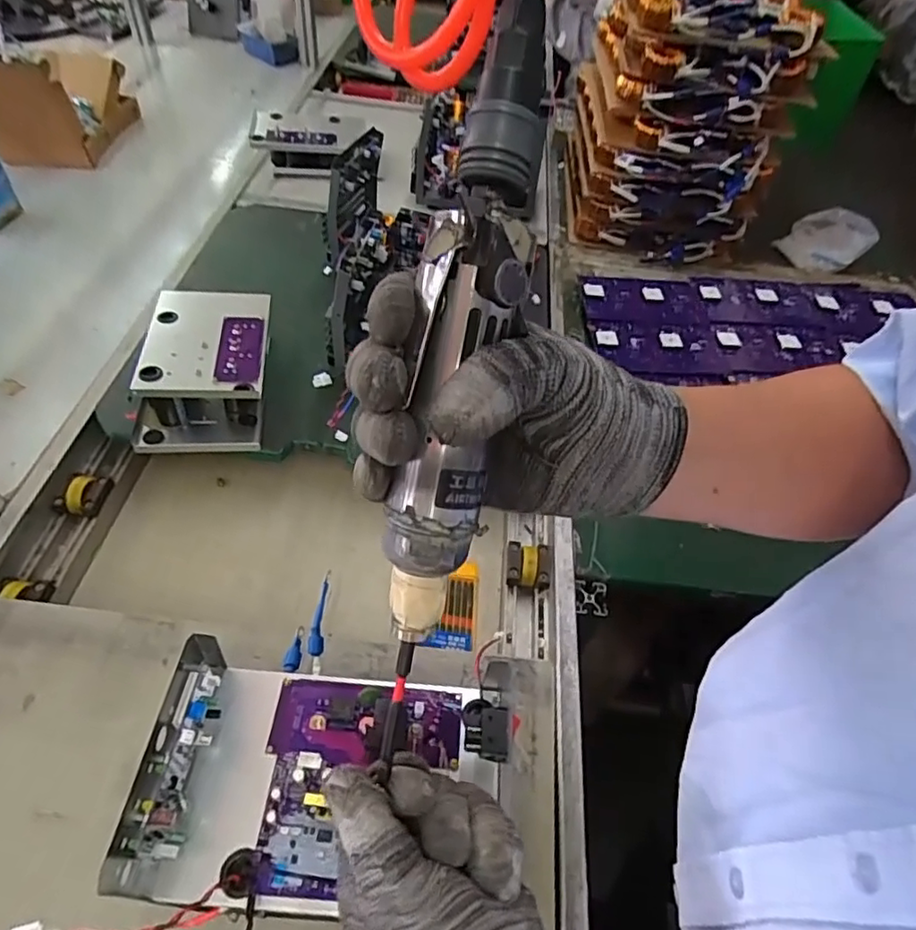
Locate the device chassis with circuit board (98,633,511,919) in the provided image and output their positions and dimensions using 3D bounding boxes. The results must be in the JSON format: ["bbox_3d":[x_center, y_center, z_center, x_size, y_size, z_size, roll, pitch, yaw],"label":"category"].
[{"bbox_3d":[-0.087,0.211,0.401,0.236,0.064,0.148,6,51,1],"label":"device chassis with circuit board"}]

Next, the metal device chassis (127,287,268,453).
[{"bbox_3d":[-0.331,-0.130,0.788,0.157,0.072,0.242,-4,51,-7],"label":"metal device chassis"}]

